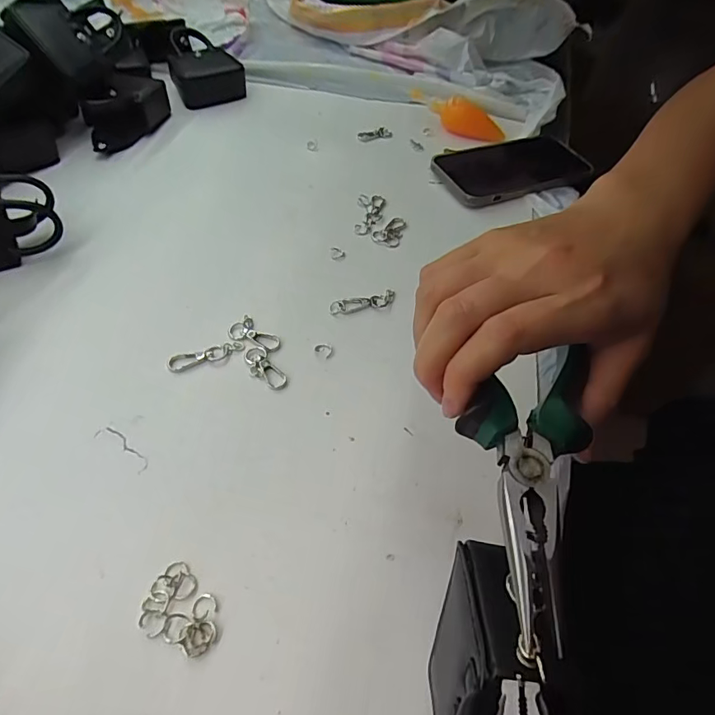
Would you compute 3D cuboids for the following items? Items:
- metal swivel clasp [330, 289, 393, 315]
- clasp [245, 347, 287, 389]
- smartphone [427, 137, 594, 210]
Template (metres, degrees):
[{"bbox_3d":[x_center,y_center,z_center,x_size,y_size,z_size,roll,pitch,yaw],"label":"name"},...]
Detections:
[{"bbox_3d":[0.004,-0.042,0.370,0.052,0.007,0.015,-14,53,-12],"label":"metal swivel clasp"},{"bbox_3d":[-0.065,0.007,0.327,0.017,0.004,0.040,-30,58,-23],"label":"clasp"},{"bbox_3d":[0.157,-0.197,0.492,0.163,0.013,0.087,-19,54,-16],"label":"smartphone"}]

